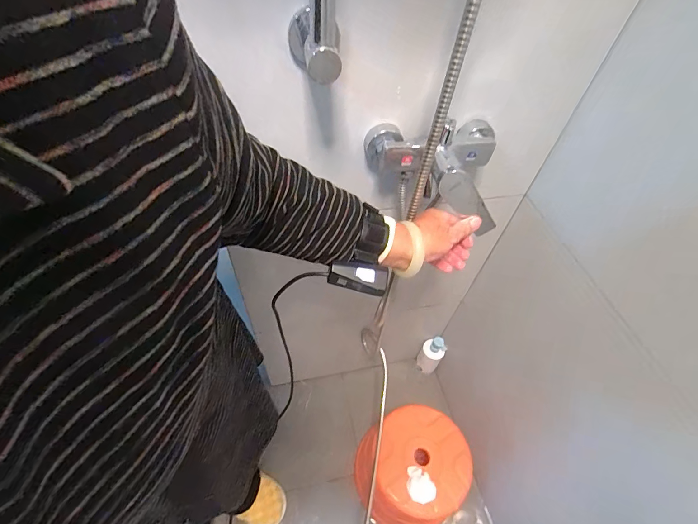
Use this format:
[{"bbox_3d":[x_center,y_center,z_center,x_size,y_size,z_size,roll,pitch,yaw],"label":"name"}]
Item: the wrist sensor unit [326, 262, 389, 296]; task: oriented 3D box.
[{"bbox_3d":[0.011,0.017,0.415,0.067,0.027,0.026,11,48,3],"label":"wrist sensor unit"}]

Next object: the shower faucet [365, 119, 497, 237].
[{"bbox_3d":[0.134,-0.128,0.497,0.177,0.101,0.153,-9,50,-14],"label":"shower faucet"}]

